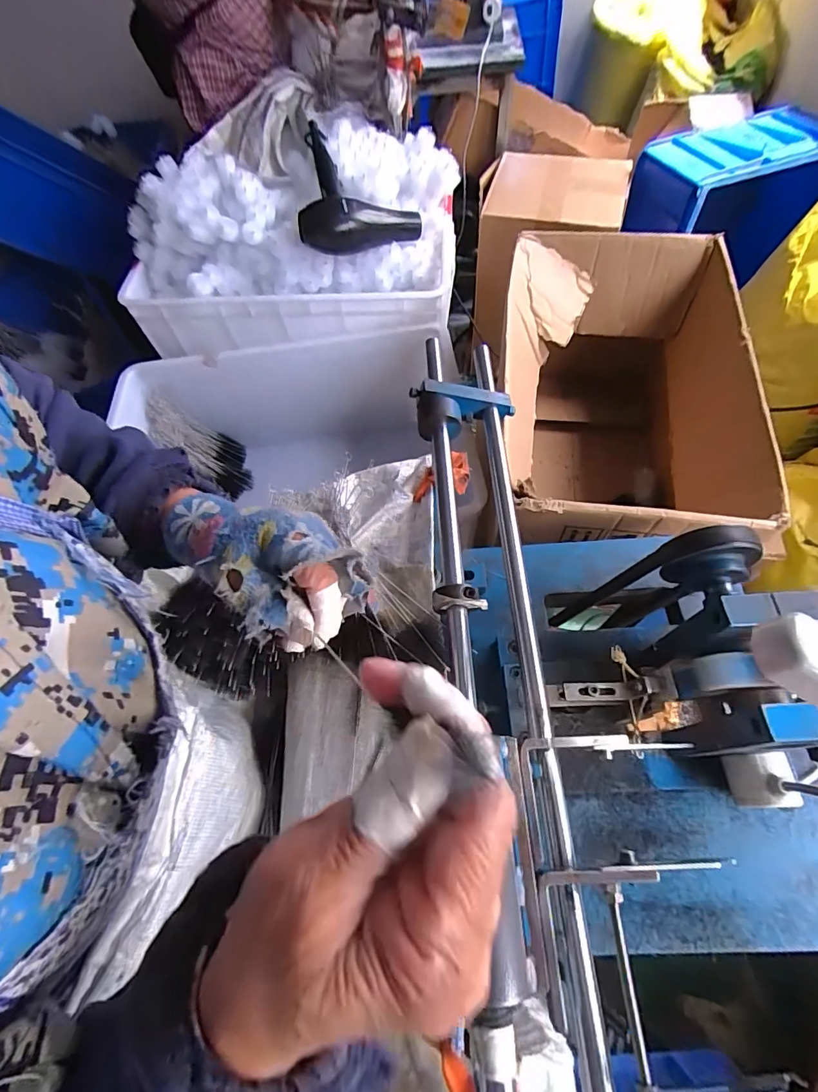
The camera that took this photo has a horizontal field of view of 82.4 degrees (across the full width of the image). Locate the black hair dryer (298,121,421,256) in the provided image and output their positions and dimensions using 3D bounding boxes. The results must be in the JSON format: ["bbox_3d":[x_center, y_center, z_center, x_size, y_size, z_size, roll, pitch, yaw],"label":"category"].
[{"bbox_3d":[-0.100,-0.661,0.870,0.216,0.102,0.242,-9,62,0],"label":"black hair dryer"}]

